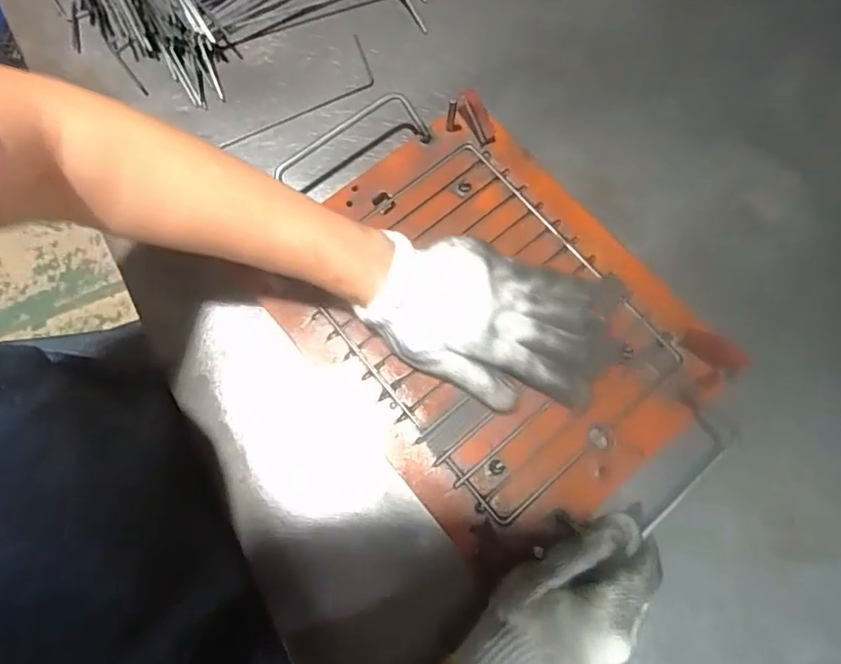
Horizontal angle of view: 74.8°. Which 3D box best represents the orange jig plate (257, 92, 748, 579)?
[{"bbox_3d":[0.052,-0.010,0.416,0.248,0.012,0.304,-41,78,-11],"label":"orange jig plate"}]

